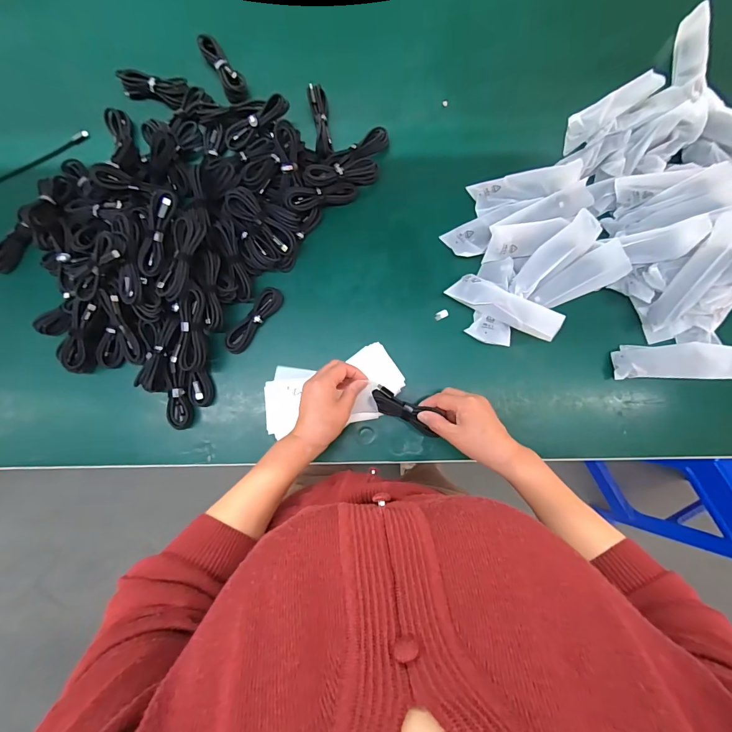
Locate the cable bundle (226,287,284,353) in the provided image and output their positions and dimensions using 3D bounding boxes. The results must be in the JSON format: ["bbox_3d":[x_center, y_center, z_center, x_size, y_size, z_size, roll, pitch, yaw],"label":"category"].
[{"bbox_3d":[-0.167,-0.069,0.544,0.033,0.018,0.111,37,87,4],"label":"cable bundle"}]

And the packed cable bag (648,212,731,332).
[{"bbox_3d":[0.428,-0.116,0.472,0.036,0.022,0.152,26,118,3],"label":"packed cable bag"}]

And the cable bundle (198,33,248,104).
[{"bbox_3d":[-0.224,-0.470,0.581,0.035,0.022,0.118,-30,85,-1],"label":"cable bundle"}]

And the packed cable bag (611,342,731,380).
[{"bbox_3d":[0.431,-0.006,0.511,0.153,0.019,0.048,-1,89,9],"label":"packed cable bag"}]

